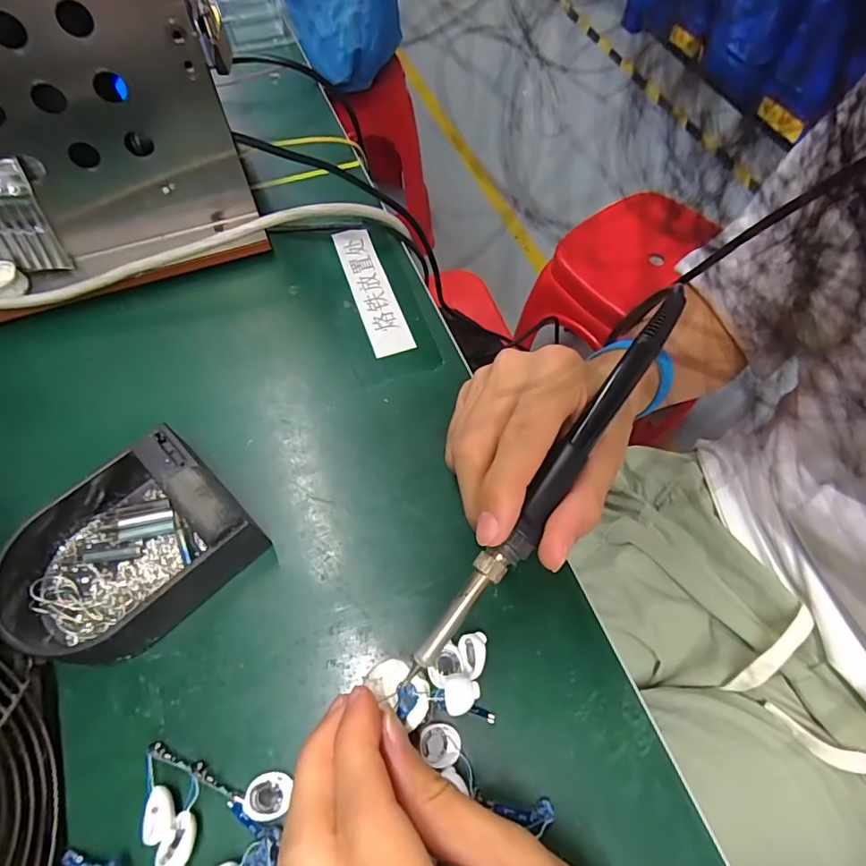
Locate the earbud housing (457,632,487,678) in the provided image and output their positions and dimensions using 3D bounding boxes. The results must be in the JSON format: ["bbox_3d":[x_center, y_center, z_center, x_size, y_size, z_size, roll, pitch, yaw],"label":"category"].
[{"bbox_3d":[0.018,0.099,0.227,0.013,0.009,0.018,-9,61,-6],"label":"earbud housing"}]

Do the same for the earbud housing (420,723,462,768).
[{"bbox_3d":[0.003,0.128,0.211,0.016,0.005,0.015,0,60,0],"label":"earbud housing"}]

